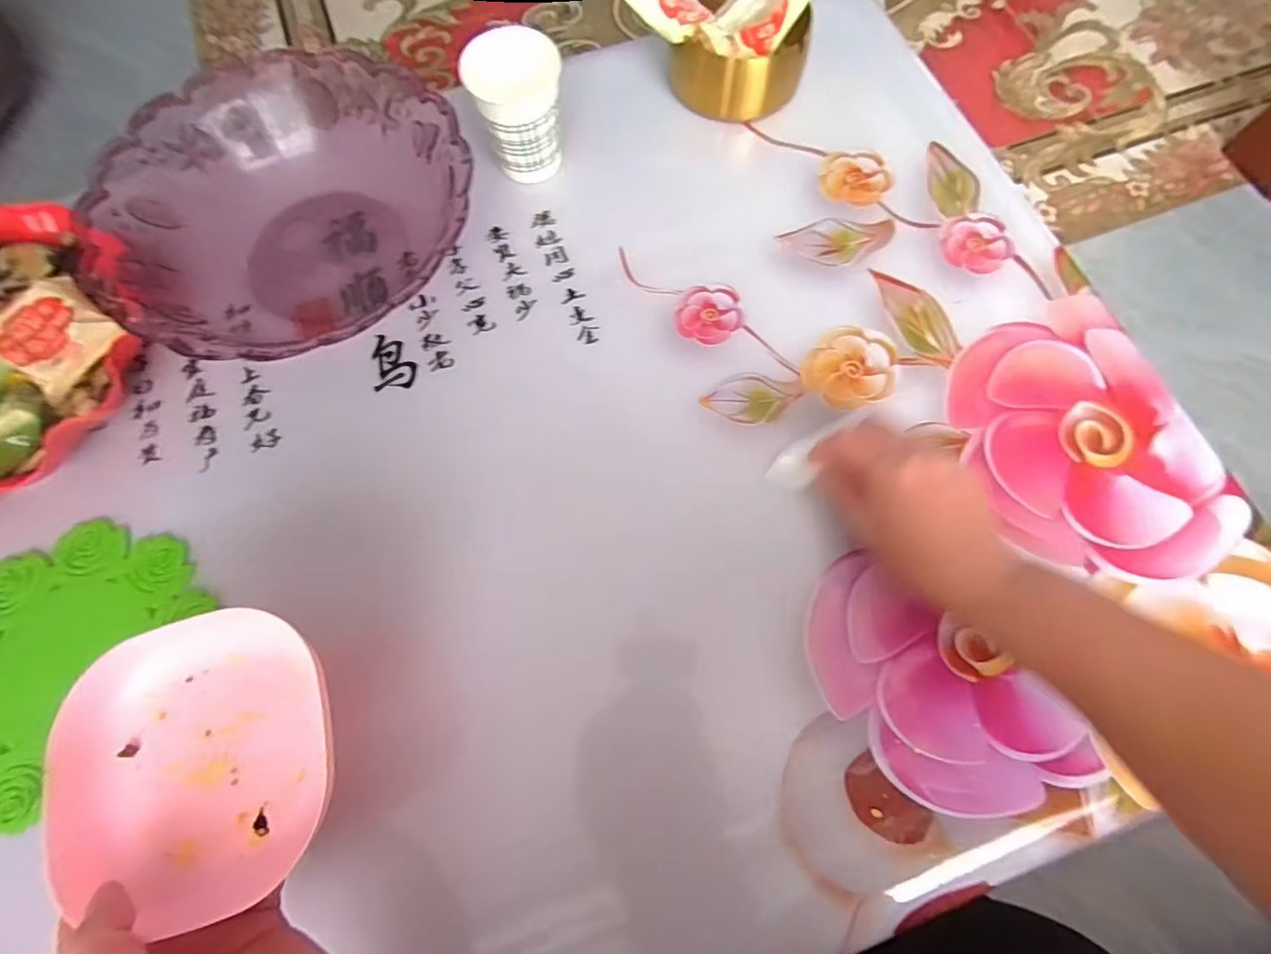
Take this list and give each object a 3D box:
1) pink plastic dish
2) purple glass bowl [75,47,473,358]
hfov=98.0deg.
[{"bbox_3d":[-0.203,0.132,0.256,0.125,0.029,0.123,0,73,0],"label":"pink plastic dish"},{"bbox_3d":[-0.245,-0.190,0.408,0.248,0.064,0.250,0,73,0],"label":"purple glass bowl"}]

